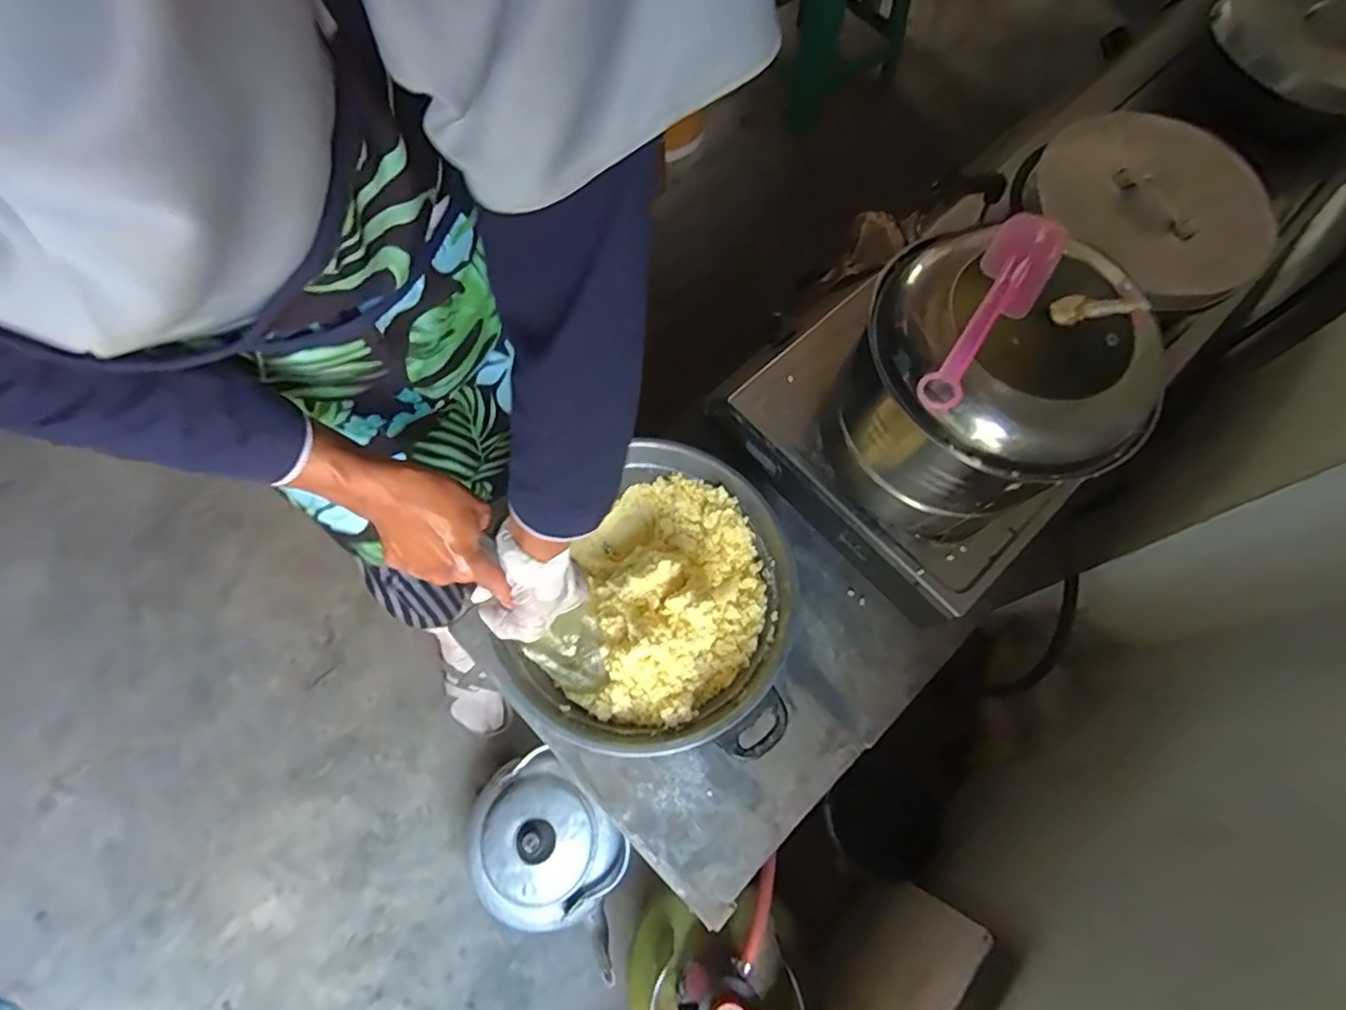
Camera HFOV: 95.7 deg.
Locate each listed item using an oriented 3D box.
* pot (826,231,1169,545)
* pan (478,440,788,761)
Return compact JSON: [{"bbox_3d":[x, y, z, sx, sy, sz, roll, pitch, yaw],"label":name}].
[{"bbox_3d":[0.257,-0.101,0.536,0.195,0.234,0.216,-19,71,-7],"label":"pot"},{"bbox_3d":[-0.026,0.096,0.642,0.268,0.104,0.304,1,70,0],"label":"pan"}]

